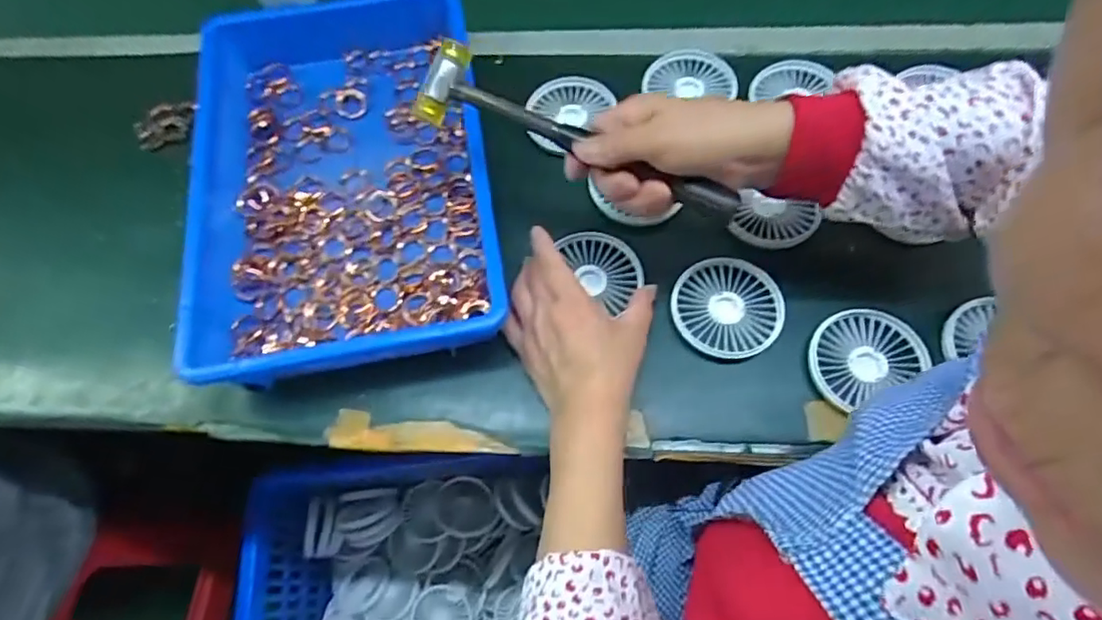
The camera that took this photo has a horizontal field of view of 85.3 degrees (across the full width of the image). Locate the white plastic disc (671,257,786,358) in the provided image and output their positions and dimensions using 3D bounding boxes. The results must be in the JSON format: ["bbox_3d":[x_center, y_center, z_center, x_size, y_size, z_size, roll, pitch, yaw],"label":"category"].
[{"bbox_3d":[0.147,-0.003,0.497,0.090,0.010,0.086,-1,64,3],"label":"white plastic disc"}]

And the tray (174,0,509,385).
[{"bbox_3d":[-0.183,-0.118,0.526,0.250,0.075,0.347,-11,64,-2],"label":"tray"}]

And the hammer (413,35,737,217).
[{"bbox_3d":[0.016,-0.117,0.409,0.235,0.035,0.047,25,70,9],"label":"hammer"}]

